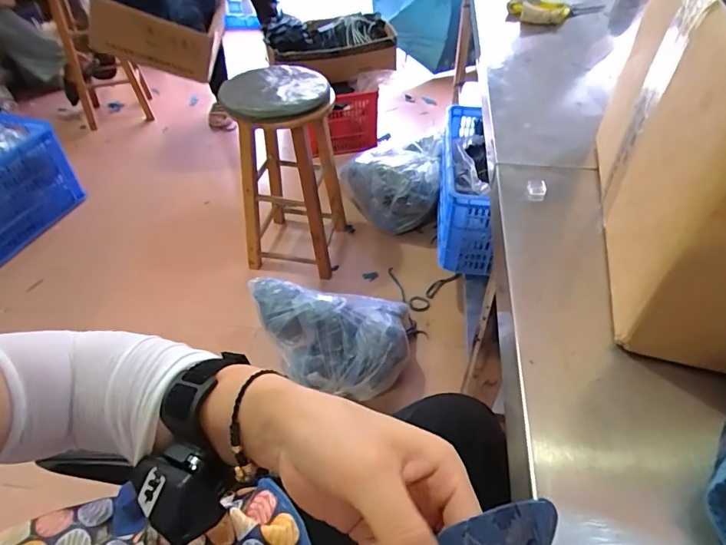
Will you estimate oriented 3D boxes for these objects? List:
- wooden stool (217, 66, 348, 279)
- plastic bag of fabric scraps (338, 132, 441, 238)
[{"bbox_3d":[-0.217,-0.291,1.405,0.301,0.573,0.310,-4,45,-3],"label":"wooden stool"},{"bbox_3d":[0.085,-0.291,1.600,0.340,0.264,0.237,3,45,4],"label":"plastic bag of fabric scraps"}]

